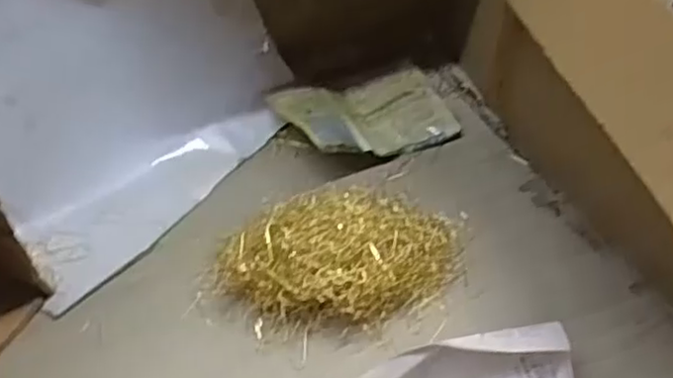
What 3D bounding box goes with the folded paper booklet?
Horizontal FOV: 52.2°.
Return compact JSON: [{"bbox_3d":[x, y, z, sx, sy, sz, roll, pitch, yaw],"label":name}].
[{"bbox_3d":[0.030,-0.089,0.760,0.186,0.052,0.125,-18,52,-16],"label":"folded paper booklet"}]

